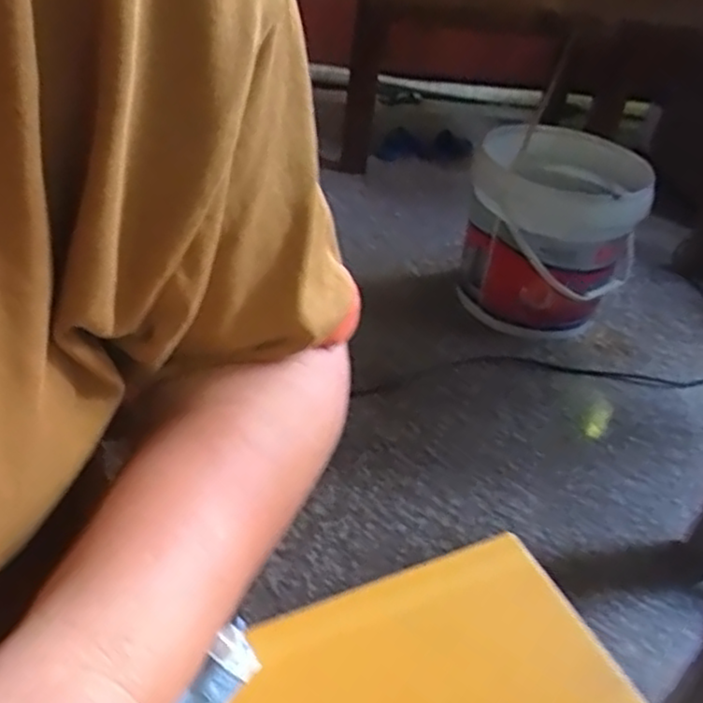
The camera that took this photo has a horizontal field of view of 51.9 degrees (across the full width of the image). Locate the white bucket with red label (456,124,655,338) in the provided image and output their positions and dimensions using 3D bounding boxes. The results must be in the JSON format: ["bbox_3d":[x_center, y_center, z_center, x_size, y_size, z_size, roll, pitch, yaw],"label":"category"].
[{"bbox_3d":[0.377,-0.222,1.389,0.297,0.300,0.299,22,39,18],"label":"white bucket with red label"}]

